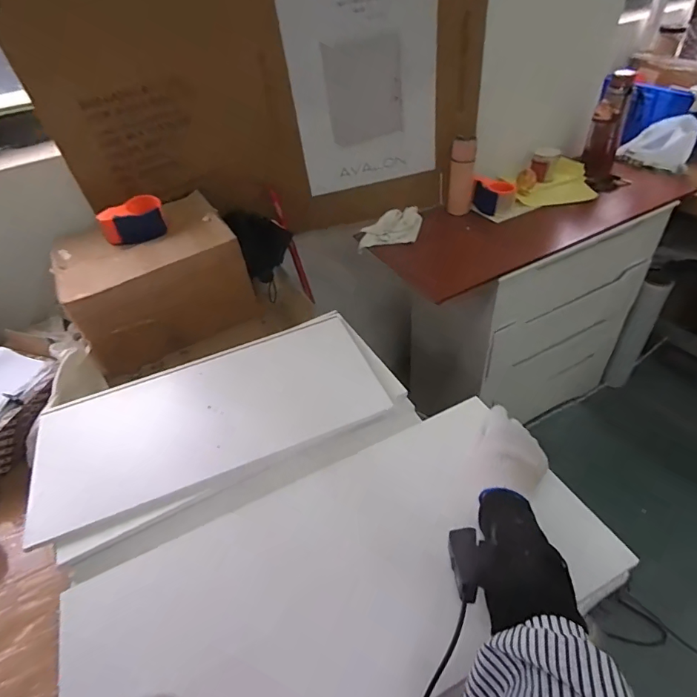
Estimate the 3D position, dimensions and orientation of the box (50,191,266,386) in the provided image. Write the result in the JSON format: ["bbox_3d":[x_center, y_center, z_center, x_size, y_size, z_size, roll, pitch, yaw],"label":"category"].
[{"bbox_3d":[-0.451,-0.157,1.104,0.377,0.240,0.287,-22,45,-18],"label":"box"}]

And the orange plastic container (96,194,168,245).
[{"bbox_3d":[-0.485,-0.286,1.030,0.133,0.075,0.084,-17,44,-13],"label":"orange plastic container"}]

